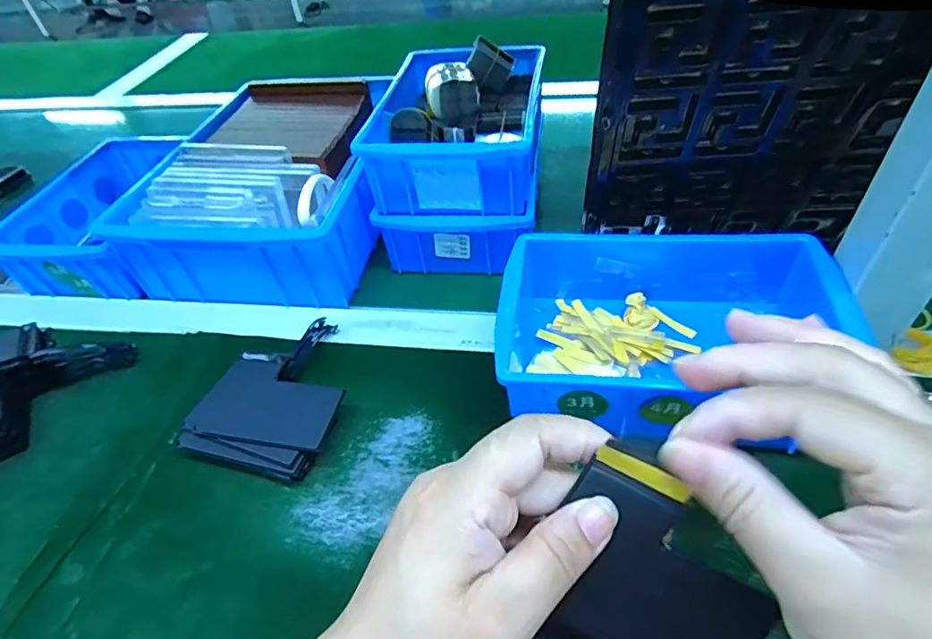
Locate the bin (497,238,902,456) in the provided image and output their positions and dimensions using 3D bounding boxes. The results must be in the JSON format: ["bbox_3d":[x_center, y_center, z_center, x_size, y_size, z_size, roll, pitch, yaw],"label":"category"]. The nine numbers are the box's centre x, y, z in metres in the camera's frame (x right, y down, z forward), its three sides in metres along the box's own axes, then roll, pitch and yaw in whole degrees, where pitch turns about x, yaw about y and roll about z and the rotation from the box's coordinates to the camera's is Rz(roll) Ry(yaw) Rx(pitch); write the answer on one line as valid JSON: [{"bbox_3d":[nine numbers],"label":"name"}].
[{"bbox_3d":[0.121,0.009,0.346,0.194,0.068,0.145,6,47,13],"label":"bin"}]

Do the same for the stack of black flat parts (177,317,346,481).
[{"bbox_3d":[-0.123,0.048,0.369,0.096,0.023,0.126,8,47,15],"label":"stack of black flat parts"}]

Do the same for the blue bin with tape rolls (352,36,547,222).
[{"bbox_3d":[0.003,-0.167,0.454,0.132,0.085,0.194,5,46,12],"label":"blue bin with tape rolls"}]

